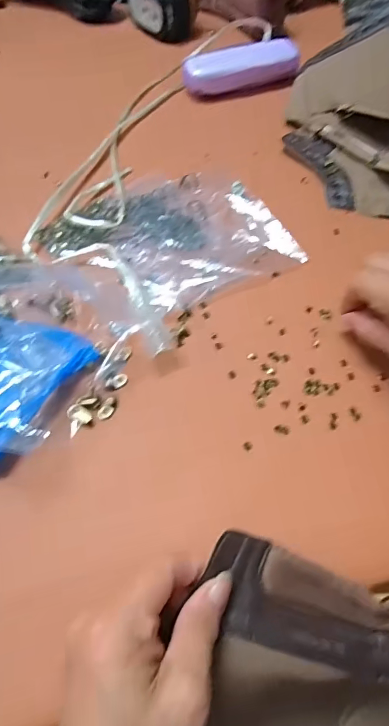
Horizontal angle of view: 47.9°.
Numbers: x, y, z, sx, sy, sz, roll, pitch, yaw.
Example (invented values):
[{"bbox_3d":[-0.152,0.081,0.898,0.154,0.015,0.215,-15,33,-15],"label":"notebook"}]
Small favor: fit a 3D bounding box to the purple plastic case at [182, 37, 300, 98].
[{"bbox_3d":[0.056,-0.350,0.517,0.142,0.027,0.041,-21,61,-13],"label":"purple plastic case"}]

